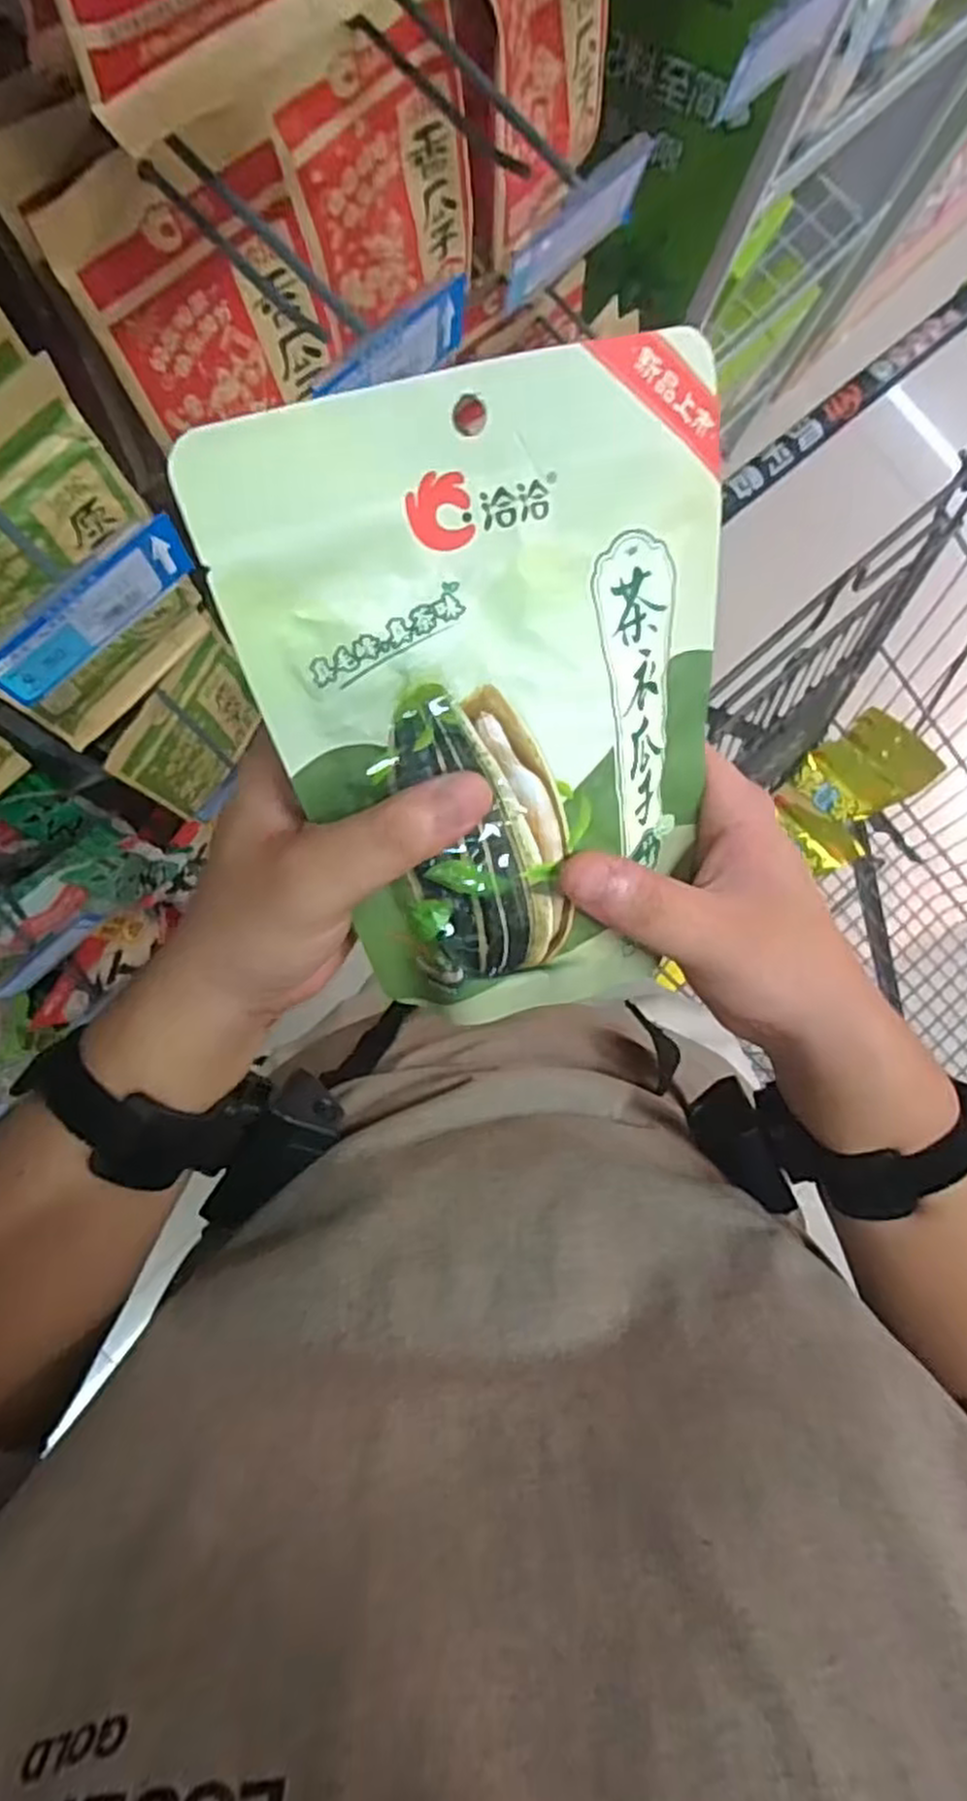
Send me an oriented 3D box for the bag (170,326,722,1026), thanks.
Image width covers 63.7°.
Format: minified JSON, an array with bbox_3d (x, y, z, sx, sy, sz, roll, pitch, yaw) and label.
[{"bbox_3d":[0.011,-0.051,0.251,0.144,0.029,0.197,-17,120,-8],"label":"bag"}]

